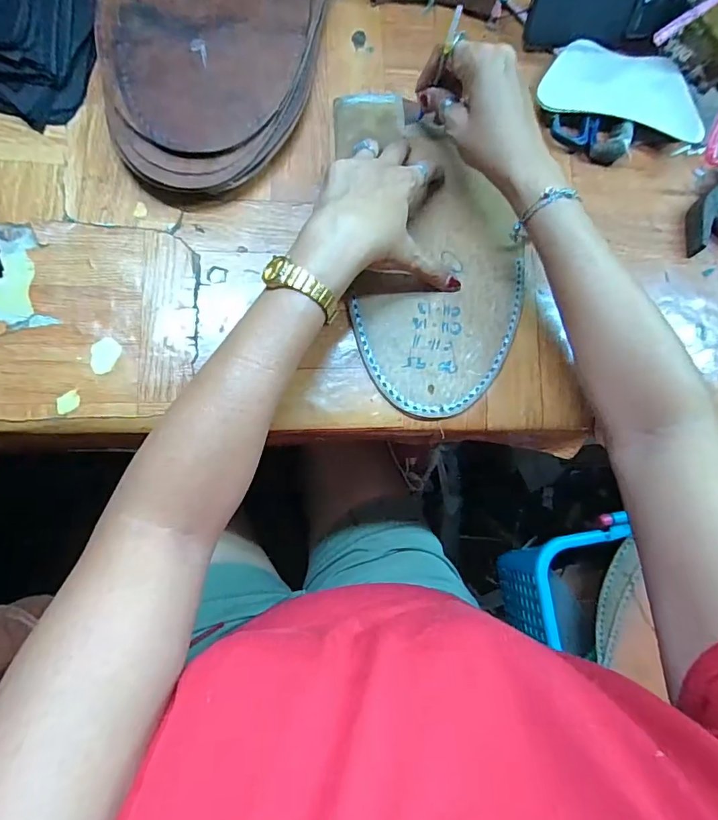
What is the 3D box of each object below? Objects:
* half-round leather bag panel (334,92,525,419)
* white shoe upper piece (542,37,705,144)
[{"bbox_3d":[0.065,-0.145,0.427,0.150,0.008,0.299,-3,78,-7],"label":"half-round leather bag panel"},{"bbox_3d":[0.255,-0.316,0.469,0.158,0.014,0.086,9,77,-6],"label":"white shoe upper piece"}]

